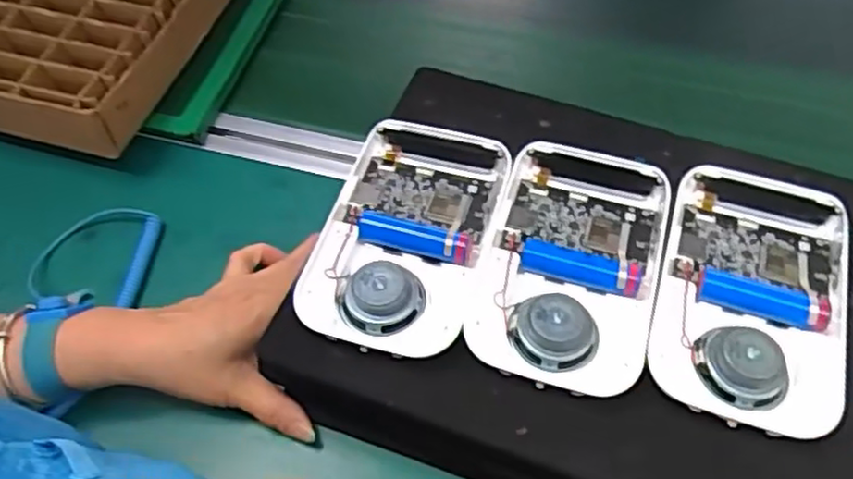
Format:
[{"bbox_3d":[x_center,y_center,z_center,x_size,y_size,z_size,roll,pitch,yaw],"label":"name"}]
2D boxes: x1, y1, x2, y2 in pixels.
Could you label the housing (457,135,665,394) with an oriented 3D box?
[{"bbox_3d":[0.083,0.009,0.394,0.095,0.022,0.153,13,61,12],"label":"housing"}]

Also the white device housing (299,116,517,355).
[{"bbox_3d":[-0.012,-0.006,0.412,0.096,0.028,0.151,11,61,11],"label":"white device housing"}]

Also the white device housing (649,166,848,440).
[{"bbox_3d":[0.179,0.026,0.380,0.095,0.022,0.153,15,62,13],"label":"white device housing"}]

